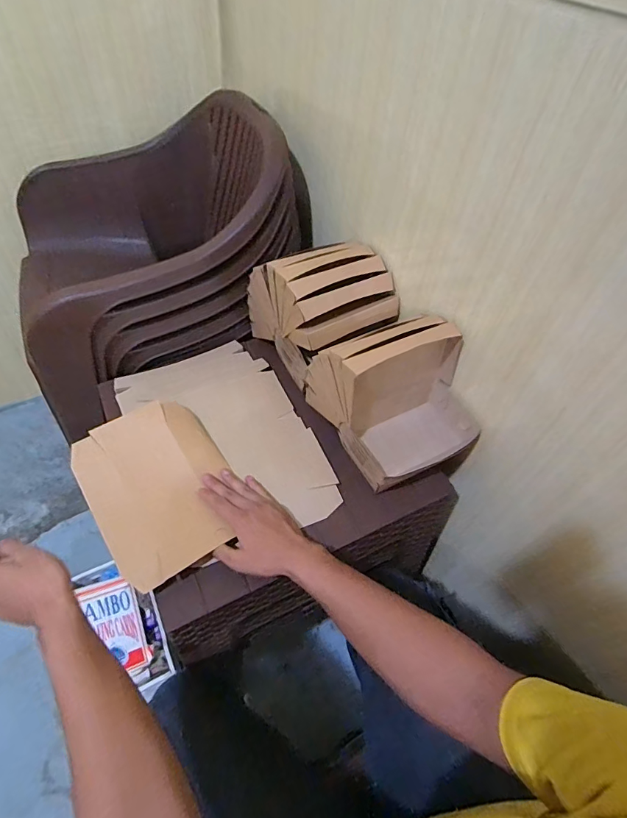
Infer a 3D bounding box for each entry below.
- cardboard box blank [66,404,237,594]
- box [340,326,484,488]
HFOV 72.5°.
[{"bbox_3d":[-0.210,0.103,0.598,0.184,0.037,0.240,-28,59,-24],"label":"cardboard box blank"},{"bbox_3d":[0.144,0.003,0.625,0.191,0.173,0.134,-23,57,-21],"label":"box"}]

